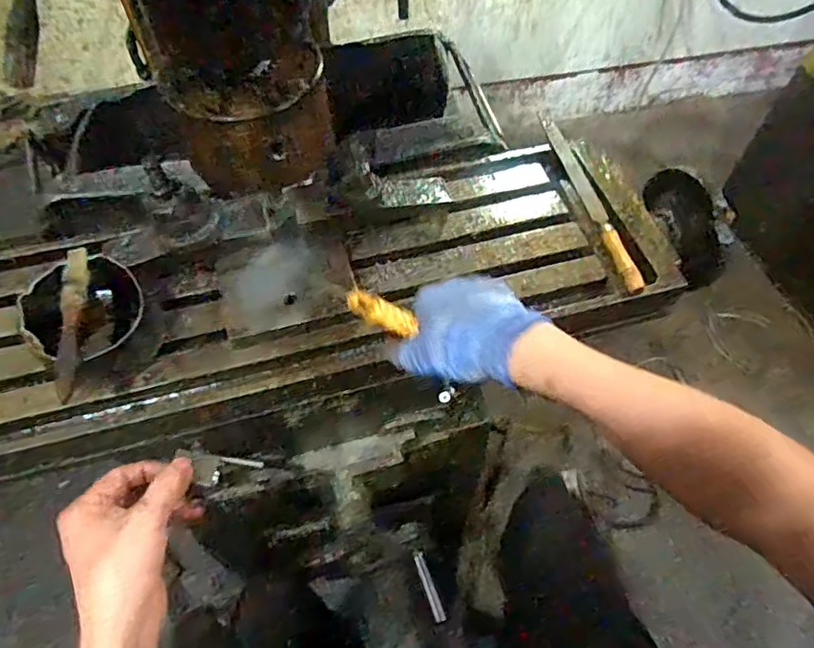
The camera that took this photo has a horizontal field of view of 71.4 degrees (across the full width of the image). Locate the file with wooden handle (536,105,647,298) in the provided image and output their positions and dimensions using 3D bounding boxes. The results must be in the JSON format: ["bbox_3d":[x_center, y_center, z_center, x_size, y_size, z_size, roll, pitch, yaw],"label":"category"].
[{"bbox_3d":[0.200,-0.151,0.632,0.021,0.017,0.280,-10,58,-8],"label":"file with wooden handle"}]

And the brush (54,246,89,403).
[{"bbox_3d":[-0.292,-0.004,0.493,0.020,0.014,0.138,-3,74,-3],"label":"brush"}]

